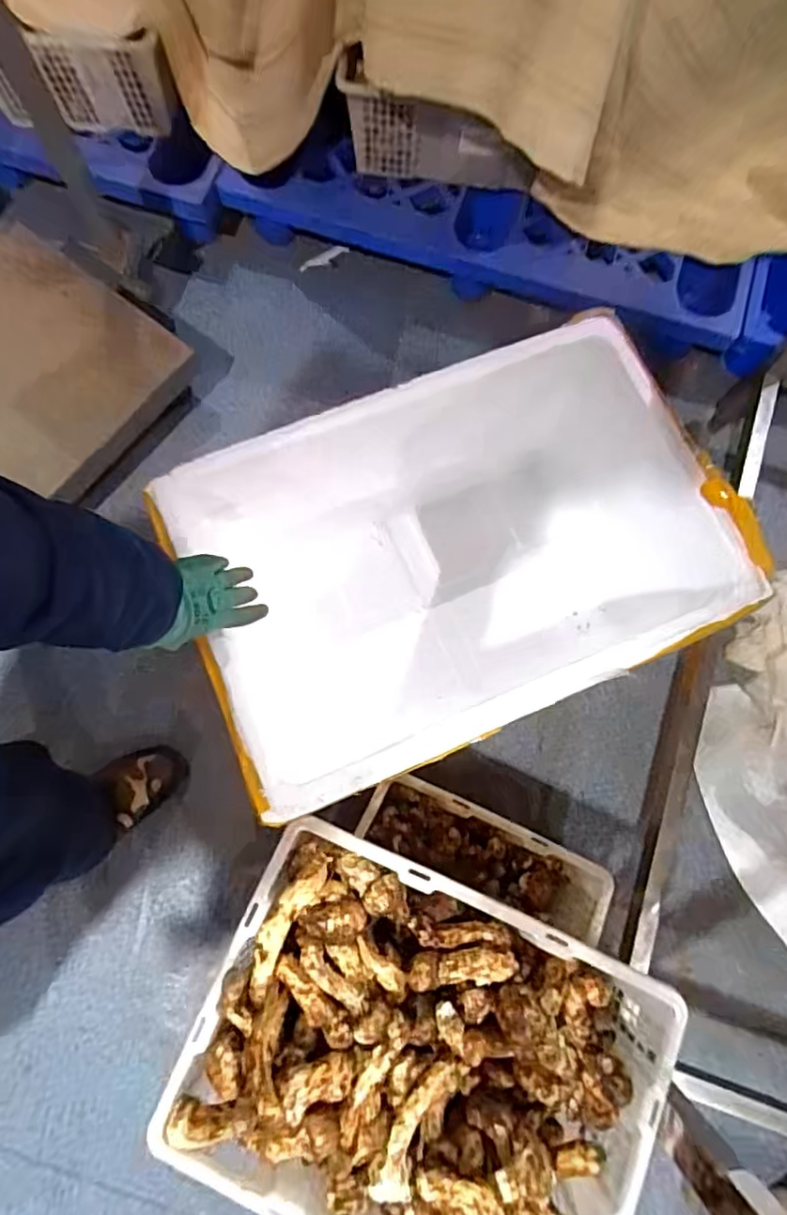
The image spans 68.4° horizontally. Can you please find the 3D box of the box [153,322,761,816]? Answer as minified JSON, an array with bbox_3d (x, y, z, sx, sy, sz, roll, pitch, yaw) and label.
[{"bbox_3d":[0.068,-0.039,0.843,0.625,0.358,0.421,-22,79,-7],"label":"box"}]

